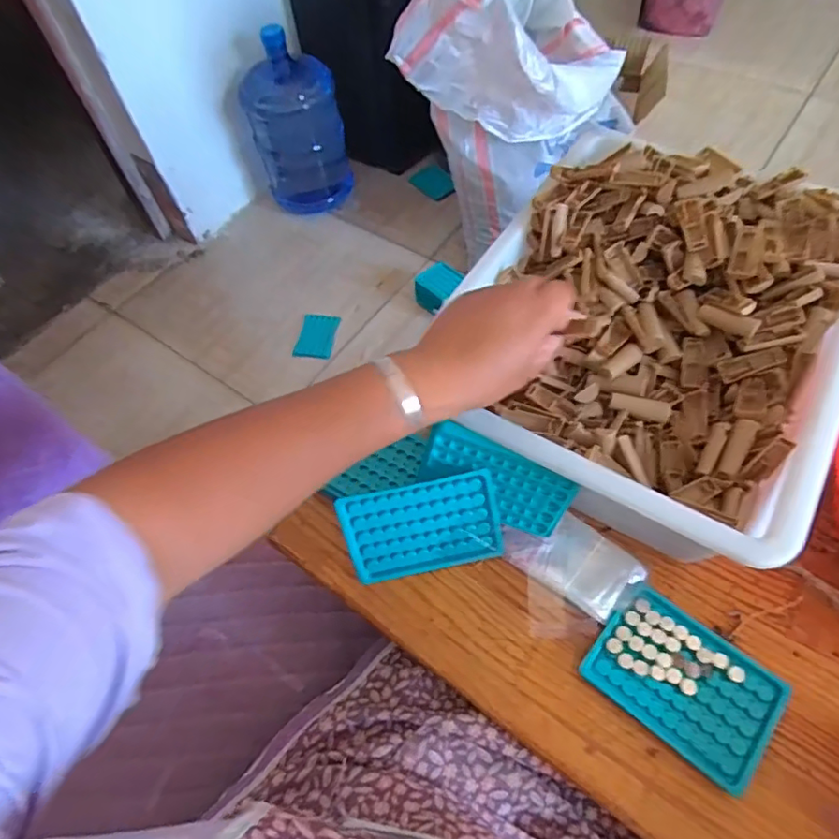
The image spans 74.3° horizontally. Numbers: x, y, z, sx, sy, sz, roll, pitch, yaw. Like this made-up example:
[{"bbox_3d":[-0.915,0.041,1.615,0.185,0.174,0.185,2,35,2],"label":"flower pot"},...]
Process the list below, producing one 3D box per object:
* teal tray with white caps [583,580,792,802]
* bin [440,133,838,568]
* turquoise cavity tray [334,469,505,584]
[{"bbox_3d":[0.211,0.206,0.441,0.133,0.012,0.094,35,67,22],"label":"teal tray with white caps"},{"bbox_3d":[0.220,-0.083,0.538,0.316,0.142,0.385,28,64,19],"label":"bin"},{"bbox_3d":[0.003,0.098,0.491,0.134,0.094,0.009,-12,25,2],"label":"turquoise cavity tray"}]

